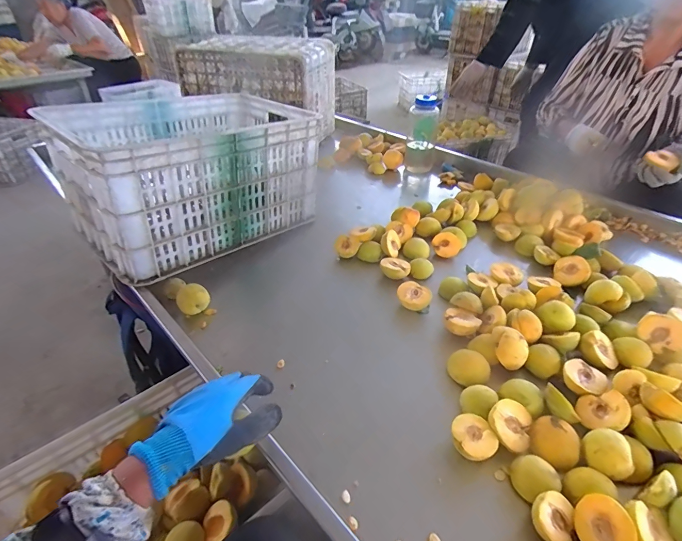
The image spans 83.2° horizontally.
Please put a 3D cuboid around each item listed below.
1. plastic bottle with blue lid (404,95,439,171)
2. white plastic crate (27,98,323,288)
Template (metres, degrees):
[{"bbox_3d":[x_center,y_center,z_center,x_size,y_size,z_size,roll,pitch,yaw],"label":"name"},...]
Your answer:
[{"bbox_3d":[0.279,-0.467,1.313,0.097,0.236,0.090,9,38,12],"label":"plastic bottle with blue lid"},{"bbox_3d":[-0.335,-0.228,0.929,0.522,0.310,0.366,-31,46,-34],"label":"white plastic crate"}]

